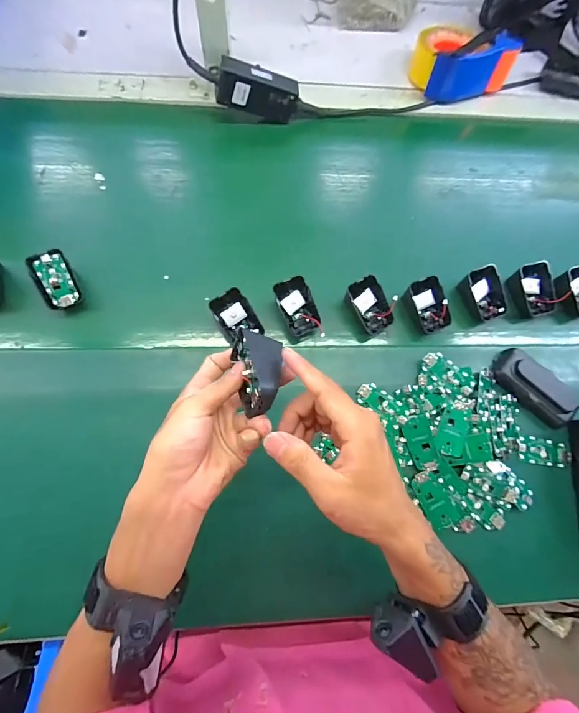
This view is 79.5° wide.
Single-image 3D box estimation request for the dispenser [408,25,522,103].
[{"bbox_3d":[0.273,-0.486,0.569,0.138,0.071,0.111,-13,74,-6],"label":"dispenser"}]

